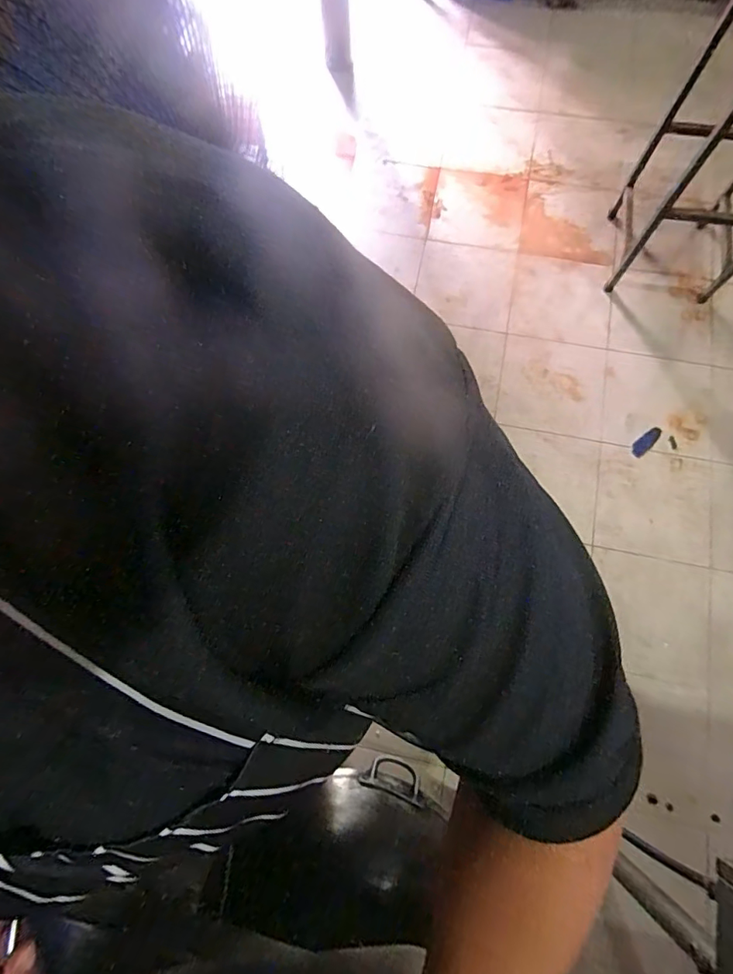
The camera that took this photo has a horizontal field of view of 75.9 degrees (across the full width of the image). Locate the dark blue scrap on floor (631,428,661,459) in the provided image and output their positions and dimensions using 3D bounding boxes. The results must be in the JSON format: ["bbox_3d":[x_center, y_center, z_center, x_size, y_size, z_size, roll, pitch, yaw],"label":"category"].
[{"bbox_3d":[0.777,-0.126,1.306,0.038,0.006,0.108,42,80,13],"label":"dark blue scrap on floor"}]

